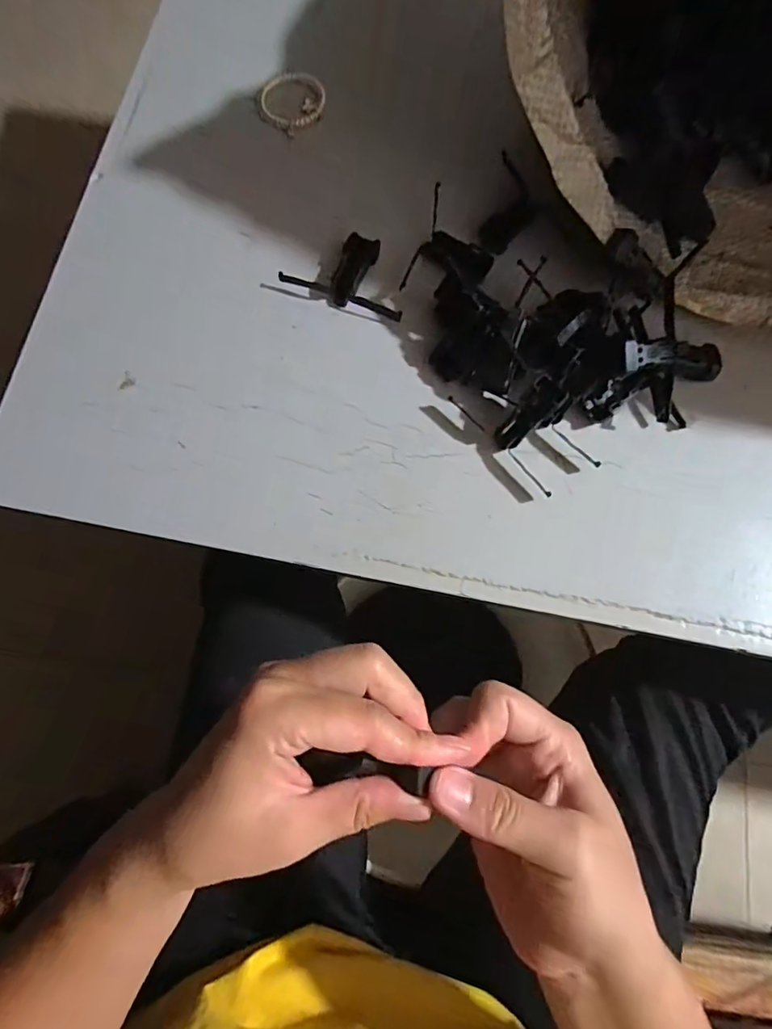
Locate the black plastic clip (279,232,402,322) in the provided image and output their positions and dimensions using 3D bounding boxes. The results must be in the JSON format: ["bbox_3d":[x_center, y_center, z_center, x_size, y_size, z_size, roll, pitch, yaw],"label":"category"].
[{"bbox_3d":[-0.024,-0.162,0.349,0.081,0.015,0.046,17,79,4],"label":"black plastic clip"}]

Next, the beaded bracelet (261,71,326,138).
[{"bbox_3d":[-0.070,-0.305,0.385,0.050,0.009,0.053,0,78,1],"label":"beaded bracelet"}]

